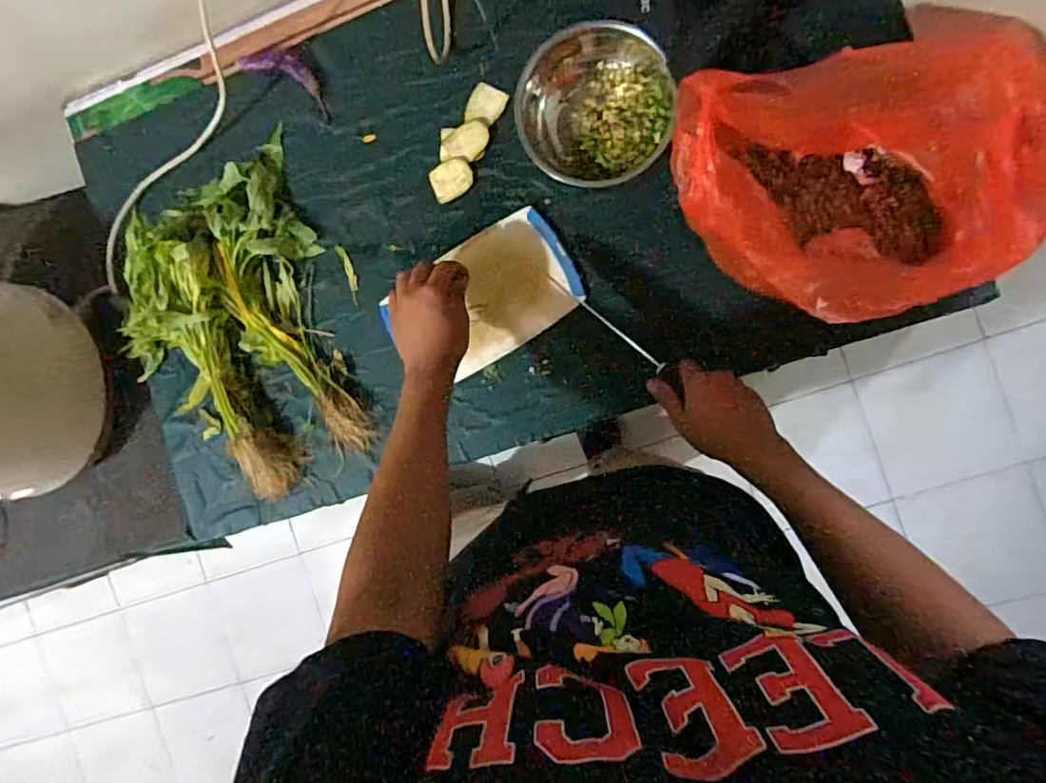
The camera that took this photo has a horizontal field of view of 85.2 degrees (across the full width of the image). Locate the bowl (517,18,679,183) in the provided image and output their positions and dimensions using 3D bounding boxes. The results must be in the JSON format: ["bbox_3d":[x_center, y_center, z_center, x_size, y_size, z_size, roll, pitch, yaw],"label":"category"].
[{"bbox_3d":[0.085,-0.340,0.659,0.176,0.058,0.179,0,93,8],"label":"bowl"}]

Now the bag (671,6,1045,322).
[{"bbox_3d":[0.316,-0.206,0.535,0.337,0.183,0.267,-19,90,8],"label":"bag"}]

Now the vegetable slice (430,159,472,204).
[{"bbox_3d":[-0.089,-0.267,0.718,0.053,0.011,0.044,-19,90,8],"label":"vegetable slice"}]

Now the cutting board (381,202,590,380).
[{"bbox_3d":[-0.044,-0.118,0.717,0.222,0.015,0.143,-31,97,10],"label":"cutting board"}]

